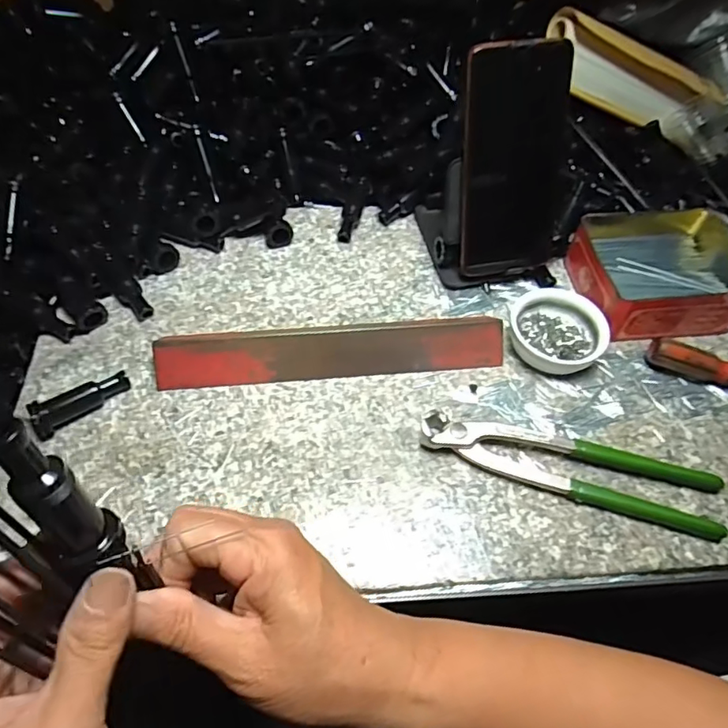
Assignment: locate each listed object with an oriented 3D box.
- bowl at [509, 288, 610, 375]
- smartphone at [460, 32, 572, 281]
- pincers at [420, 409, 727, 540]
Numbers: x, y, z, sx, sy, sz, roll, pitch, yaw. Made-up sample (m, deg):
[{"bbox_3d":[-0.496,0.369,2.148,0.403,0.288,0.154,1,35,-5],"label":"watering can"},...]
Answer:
[{"bbox_3d":[0.150,-0.026,0.434,0.071,0.030,0.060,33,60,20],"label":"bowl"},{"bbox_3d":[0.114,-0.149,0.422,0.077,0.164,0.015,-10,33,-9],"label":"smartphone"},{"bbox_3d":[0.138,0.066,0.376,0.196,0.017,0.047,14,56,9],"label":"pincers"}]

